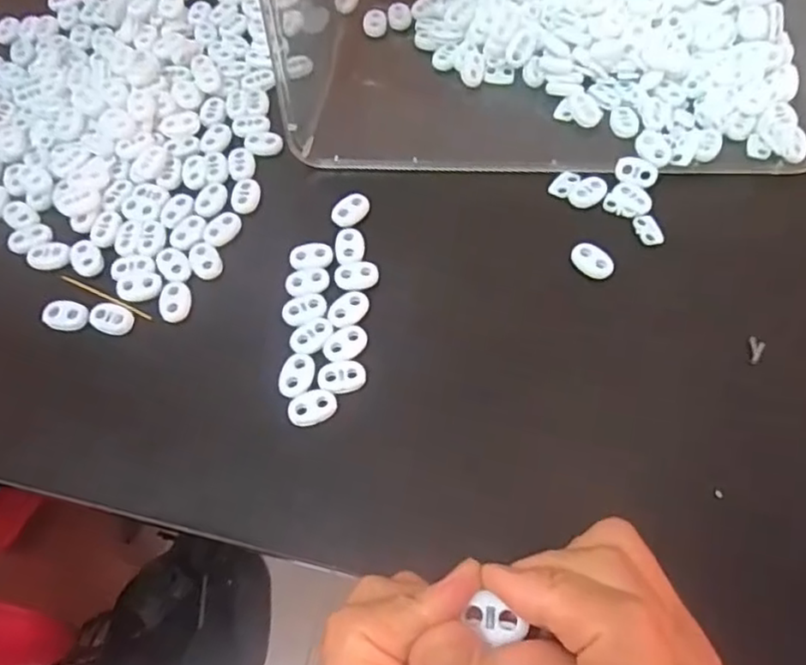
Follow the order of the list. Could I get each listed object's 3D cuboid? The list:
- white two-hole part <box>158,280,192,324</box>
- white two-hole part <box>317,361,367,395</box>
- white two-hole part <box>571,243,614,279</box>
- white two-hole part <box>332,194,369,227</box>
[{"bbox_3d":[-0.117,-0.016,0.336,0.013,0.010,0.021,1,62,3],"label":"white two-hole part"},{"bbox_3d":[-0.029,0.021,0.311,0.023,0.004,0.016,-14,62,-5],"label":"white two-hole part"},{"bbox_3d":[0.098,-0.037,0.337,0.023,0.006,0.013,34,68,18],"label":"white two-hole part"},{"bbox_3d":[-0.029,-0.067,0.356,0.016,0.004,0.023,30,67,17],"label":"white two-hole part"}]

